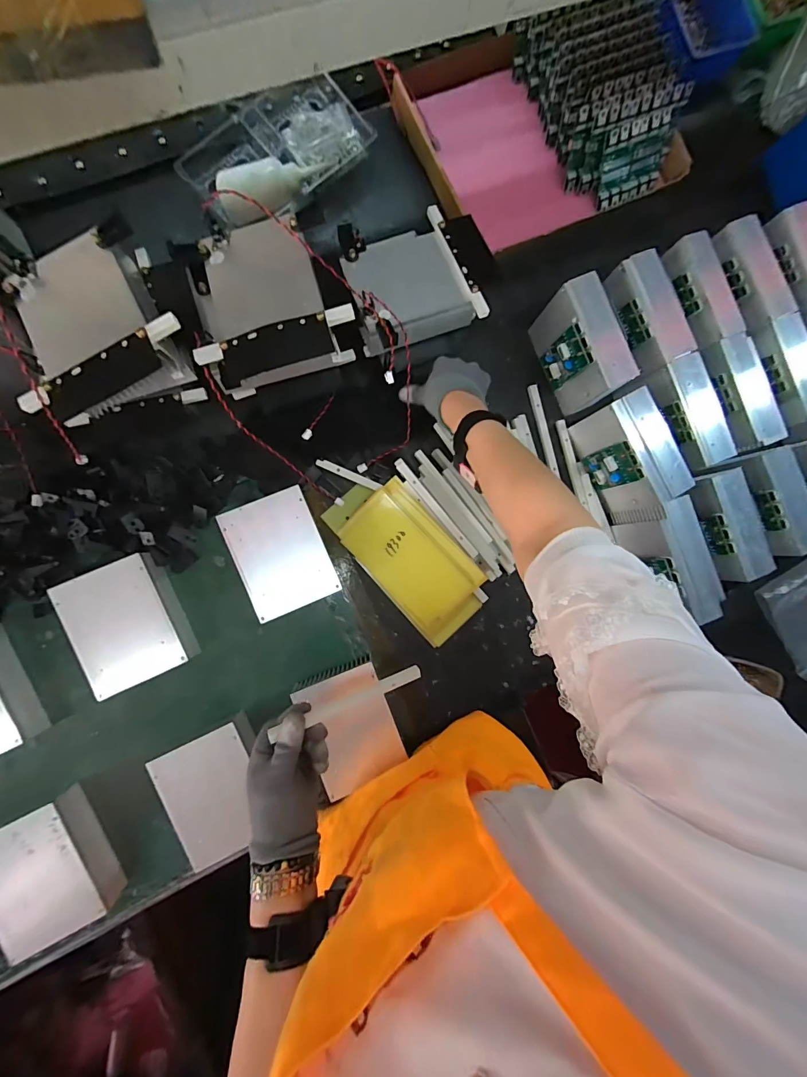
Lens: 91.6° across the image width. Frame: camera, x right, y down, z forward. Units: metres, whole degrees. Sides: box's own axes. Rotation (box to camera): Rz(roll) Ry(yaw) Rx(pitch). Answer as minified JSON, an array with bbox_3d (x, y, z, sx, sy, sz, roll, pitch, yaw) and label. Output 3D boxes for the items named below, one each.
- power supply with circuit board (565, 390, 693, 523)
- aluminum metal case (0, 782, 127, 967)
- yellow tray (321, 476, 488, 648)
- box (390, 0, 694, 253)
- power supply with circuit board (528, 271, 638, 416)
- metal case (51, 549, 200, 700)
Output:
[{"bbox_3d":[0.340,-0.121,0.598,0.076,0.113,0.167,-26,92,-7],"label":"power supply with circuit board"},{"bbox_3d":[-0.484,0.458,0.536,0.143,0.056,0.178,-24,92,-7],"label":"aluminum metal case"},{"bbox_3d":[0.012,0.027,0.603,0.131,0.017,0.265,-40,93,9],"label":"yellow tray"},{"bbox_3d":[0.234,-0.685,0.623,0.441,0.100,0.330,-26,92,-7],"label":"box"},{"bbox_3d":[0.263,-0.281,0.595,0.063,0.123,0.169,-19,91,-8],"label":"power supply with circuit board"},{"bbox_3d":[-0.386,0.119,0.550,0.130,0.049,0.164,-22,92,-8],"label":"metal case"}]

